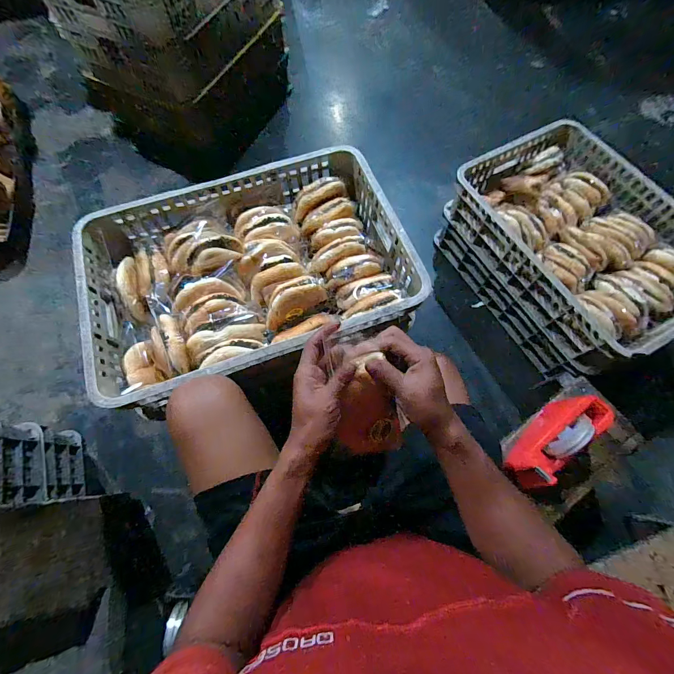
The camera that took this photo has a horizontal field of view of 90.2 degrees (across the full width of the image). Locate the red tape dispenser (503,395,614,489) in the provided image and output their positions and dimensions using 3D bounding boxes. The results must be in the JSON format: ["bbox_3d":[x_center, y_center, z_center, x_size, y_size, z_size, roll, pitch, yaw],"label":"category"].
[{"bbox_3d":[0.404,0.191,0.619,0.206,0.084,0.079,-44,74,-1],"label":"red tape dispenser"}]

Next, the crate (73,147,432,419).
[{"bbox_3d":[-0.176,-0.138,0.697,0.609,0.128,0.424,-20,70,-7],"label":"crate"}]

